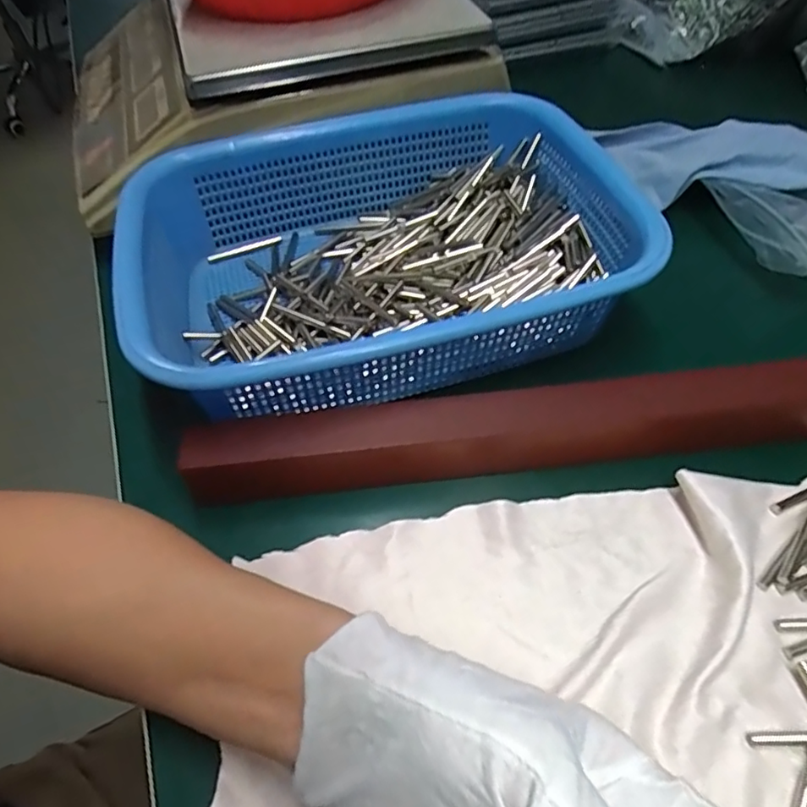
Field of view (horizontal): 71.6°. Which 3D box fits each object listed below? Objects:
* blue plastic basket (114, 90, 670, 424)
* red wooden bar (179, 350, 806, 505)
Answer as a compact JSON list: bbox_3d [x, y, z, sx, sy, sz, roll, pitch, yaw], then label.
[{"bbox_3d":[-0.013,-0.092,0.344,0.280,0.074,0.212,-16,54,-8],"label":"blue plastic basket"},{"bbox_3d":[0.089,0.008,0.283,0.384,0.043,0.025,-7,54,-1],"label":"red wooden bar"}]

